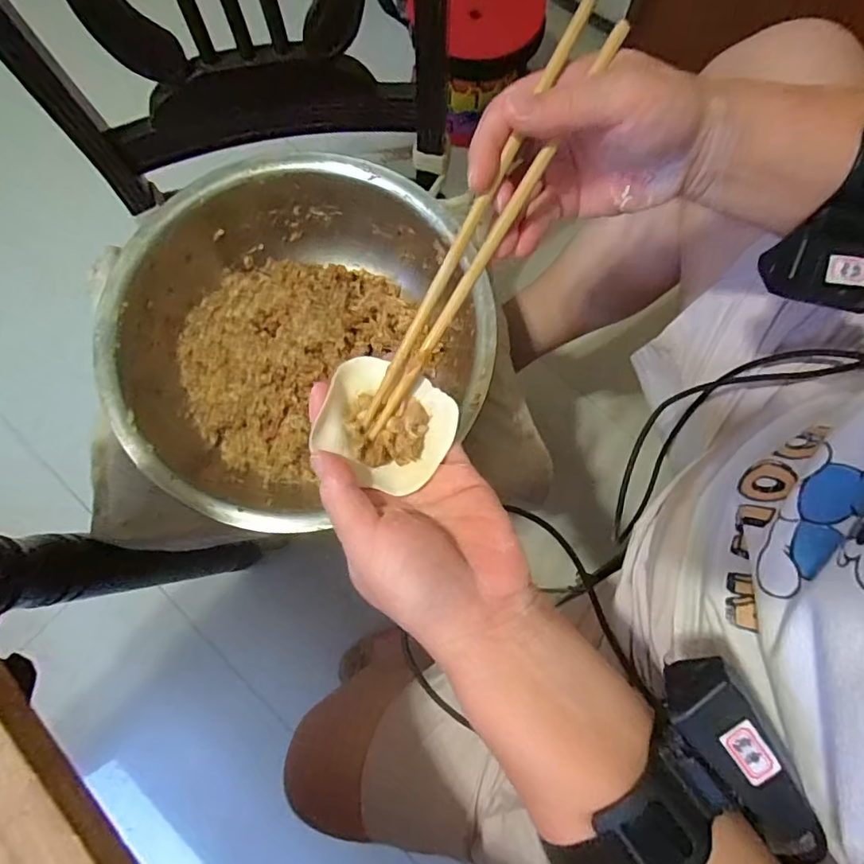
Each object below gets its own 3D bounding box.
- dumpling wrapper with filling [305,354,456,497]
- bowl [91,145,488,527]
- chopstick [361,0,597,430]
[{"bbox_3d":[-0.025,-0.004,0.282,0.069,0.016,0.061,26,80,5],"label":"dumpling wrapper with filling"},{"bbox_3d":[-0.125,-0.088,0.494,0.323,0.097,0.301,0,78,0],"label":"bowl"},{"bbox_3d":[0.020,-0.105,0.264,0.007,0.007,0.233,29,98,6],"label":"chopstick"}]

